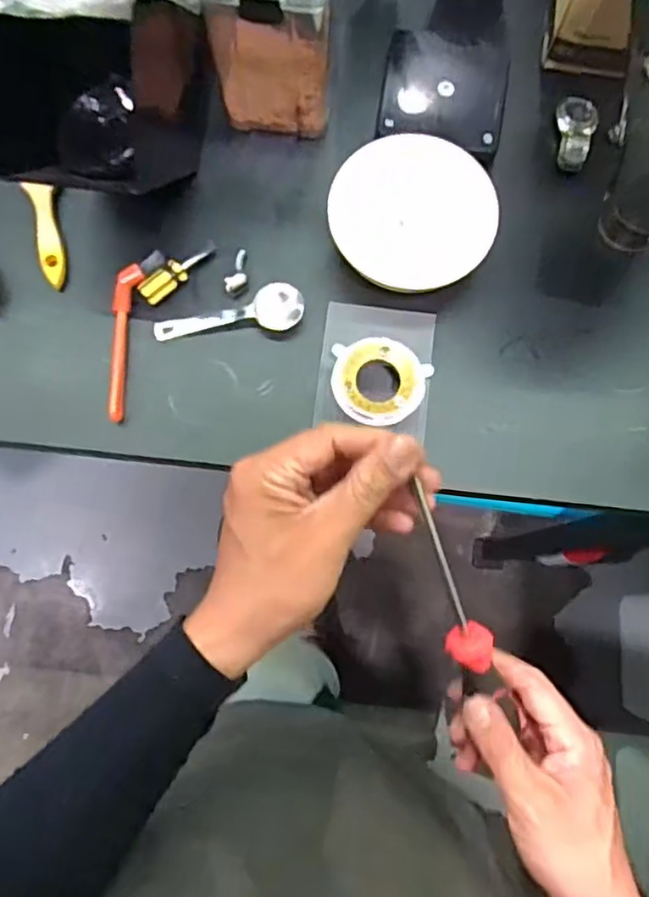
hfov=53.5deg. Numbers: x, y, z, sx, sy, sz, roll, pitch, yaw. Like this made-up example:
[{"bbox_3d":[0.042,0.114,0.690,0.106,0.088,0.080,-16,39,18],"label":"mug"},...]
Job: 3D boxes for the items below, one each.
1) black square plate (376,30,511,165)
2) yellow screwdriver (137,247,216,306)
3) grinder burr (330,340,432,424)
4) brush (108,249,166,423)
[{"bbox_3d":[0.116,-0.347,0.622,0.116,0.019,0.127,8,78,1],"label":"black square plate"},{"bbox_3d":[-0.131,-0.159,0.585,0.080,0.023,0.021,-36,81,-8],"label":"yellow screwdriver"},{"bbox_3d":[0.046,-0.055,0.528,0.079,0.011,0.070,5,78,0],"label":"grinder burr"},{"bbox_3d":[-0.180,-0.104,0.577,0.034,0.020,0.158,13,78,2],"label":"brush"}]

